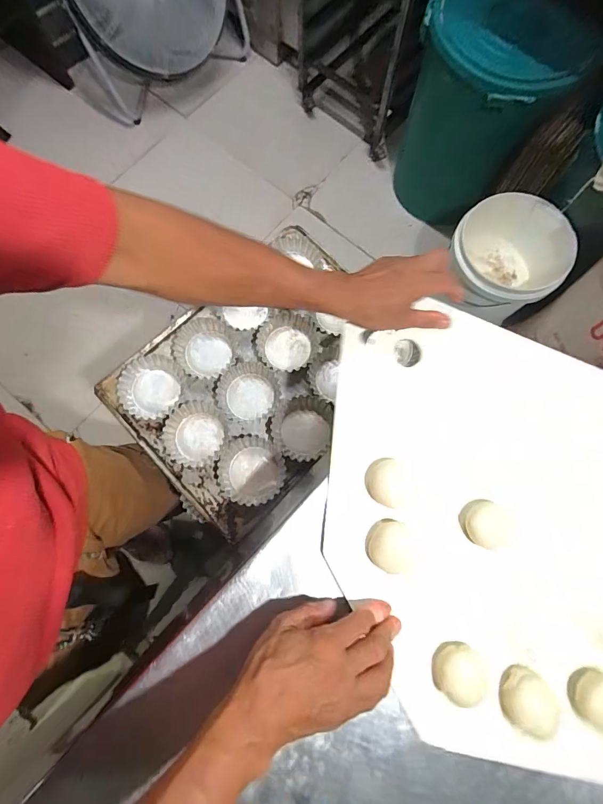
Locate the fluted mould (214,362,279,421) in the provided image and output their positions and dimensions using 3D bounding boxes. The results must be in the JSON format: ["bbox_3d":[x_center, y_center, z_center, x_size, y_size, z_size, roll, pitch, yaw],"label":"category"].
[{"bbox_3d":[-0.086,-0.017,0.594,0.094,0.022,0.091,0,77,-1],"label":"fluted mould"}]

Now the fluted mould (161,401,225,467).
[{"bbox_3d":[-0.165,0.050,0.577,0.088,0.028,0.090,0,77,-1],"label":"fluted mould"}]

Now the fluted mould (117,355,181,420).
[{"bbox_3d":[-0.238,-0.025,0.585,0.082,0.027,0.101,6,77,0],"label":"fluted mould"}]

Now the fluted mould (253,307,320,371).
[{"bbox_3d":[-0.021,-0.097,0.625,0.101,0.040,0.105,10,77,1],"label":"fluted mould"}]

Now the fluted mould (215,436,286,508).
[{"bbox_3d":[-0.074,0.104,0.566,0.096,0.029,0.096,0,77,-1],"label":"fluted mould"}]

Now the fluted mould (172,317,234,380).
[{"bbox_3d":[-0.158,-0.086,0.611,0.093,0.027,0.097,0,77,-1],"label":"fluted mould"}]

